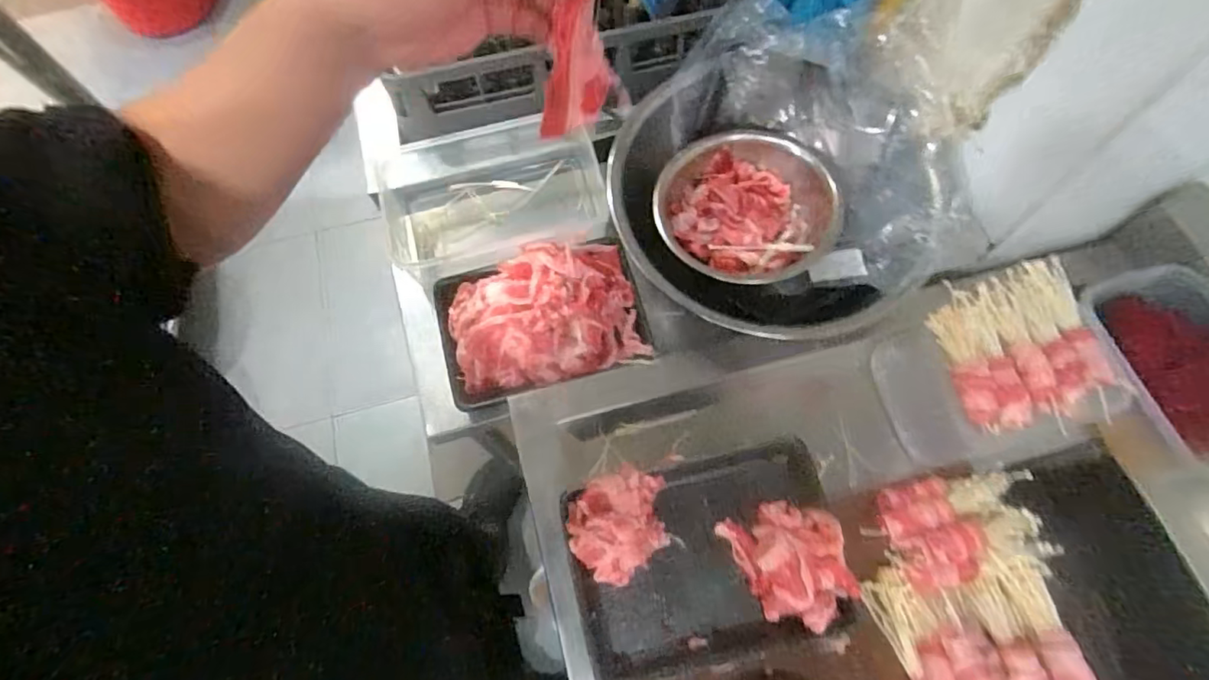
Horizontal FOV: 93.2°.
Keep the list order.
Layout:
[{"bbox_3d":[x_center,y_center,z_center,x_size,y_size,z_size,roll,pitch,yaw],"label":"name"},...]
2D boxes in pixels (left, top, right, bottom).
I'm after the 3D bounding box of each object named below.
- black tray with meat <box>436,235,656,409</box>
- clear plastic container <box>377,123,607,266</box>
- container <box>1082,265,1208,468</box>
[{"bbox_3d":[-0.070,-0.028,0.627,0.219,0.072,0.156,-14,66,-5],"label":"black tray with meat"},{"bbox_3d":[-0.134,-0.166,0.698,0.274,0.076,0.177,-13,66,-4],"label":"clear plastic container"},{"bbox_3d":[0.566,0.031,0.558,0.089,0.073,0.178,-14,66,-5],"label":"container"}]

